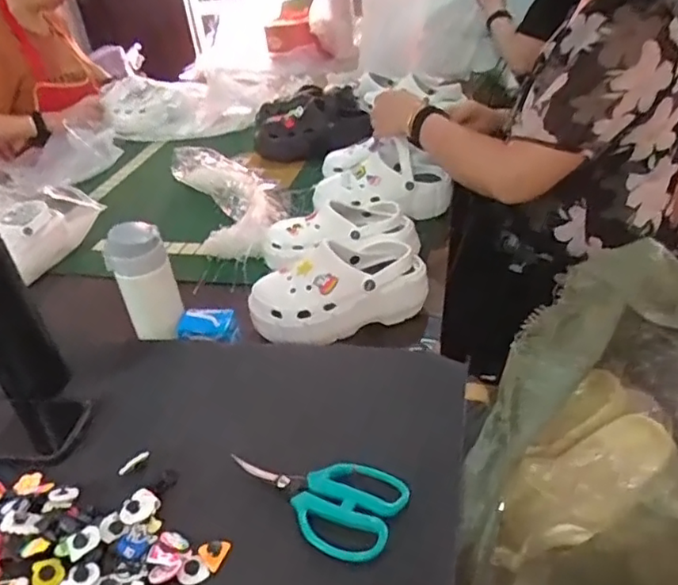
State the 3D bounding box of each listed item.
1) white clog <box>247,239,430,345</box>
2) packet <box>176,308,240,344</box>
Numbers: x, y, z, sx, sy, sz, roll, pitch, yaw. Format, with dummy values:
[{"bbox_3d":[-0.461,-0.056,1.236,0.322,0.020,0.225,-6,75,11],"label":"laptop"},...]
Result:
[{"bbox_3d":[-0.002,-0.009,0.872,0.255,0.093,0.113,-16,33,-12],"label":"white clog"},{"bbox_3d":[-0.163,0.042,0.763,0.075,0.022,0.043,4,68,-5],"label":"packet"}]

